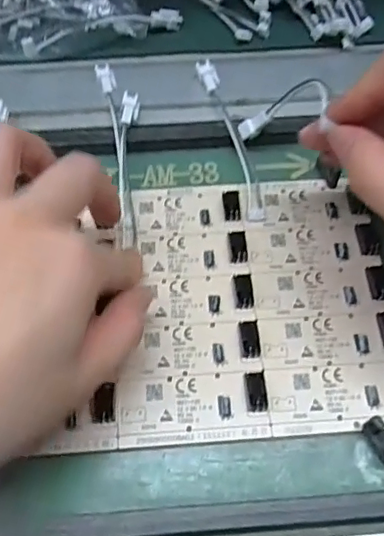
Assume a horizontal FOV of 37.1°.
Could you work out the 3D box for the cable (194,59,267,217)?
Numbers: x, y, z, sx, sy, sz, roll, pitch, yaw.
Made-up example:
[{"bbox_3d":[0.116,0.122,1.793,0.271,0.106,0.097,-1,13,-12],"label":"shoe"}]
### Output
[{"bbox_3d":[0.021,-0.069,0.303,0.011,0.013,0.096,-14,64,-8],"label":"cable"}]

